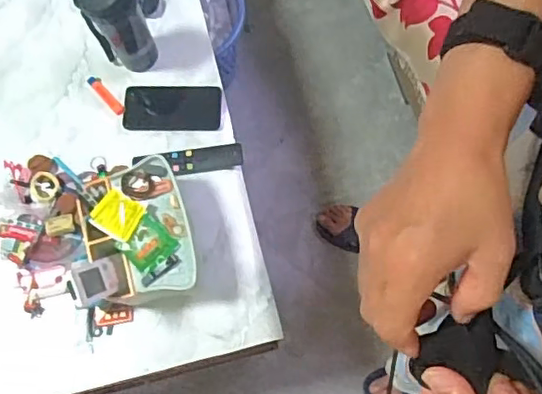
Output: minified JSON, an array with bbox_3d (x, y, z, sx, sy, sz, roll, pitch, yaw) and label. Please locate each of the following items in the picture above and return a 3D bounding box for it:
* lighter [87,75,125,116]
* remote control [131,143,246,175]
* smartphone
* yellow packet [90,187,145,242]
[{"bbox_3d":[-0.282,-0.174,0.984,0.019,0.014,0.088,-40,76,-10],"label":"lighter"},{"bbox_3d":[-0.134,-0.059,0.940,0.173,0.019,0.041,-7,73,-1],"label":"remote control"},{"bbox_3d":[-0.166,-0.150,0.970,0.164,0.010,0.075,1,86,4],"label":"smartphone"},{"bbox_3d":[-0.217,0.023,0.803,0.069,0.008,0.057,24,75,8],"label":"yellow packet"}]

